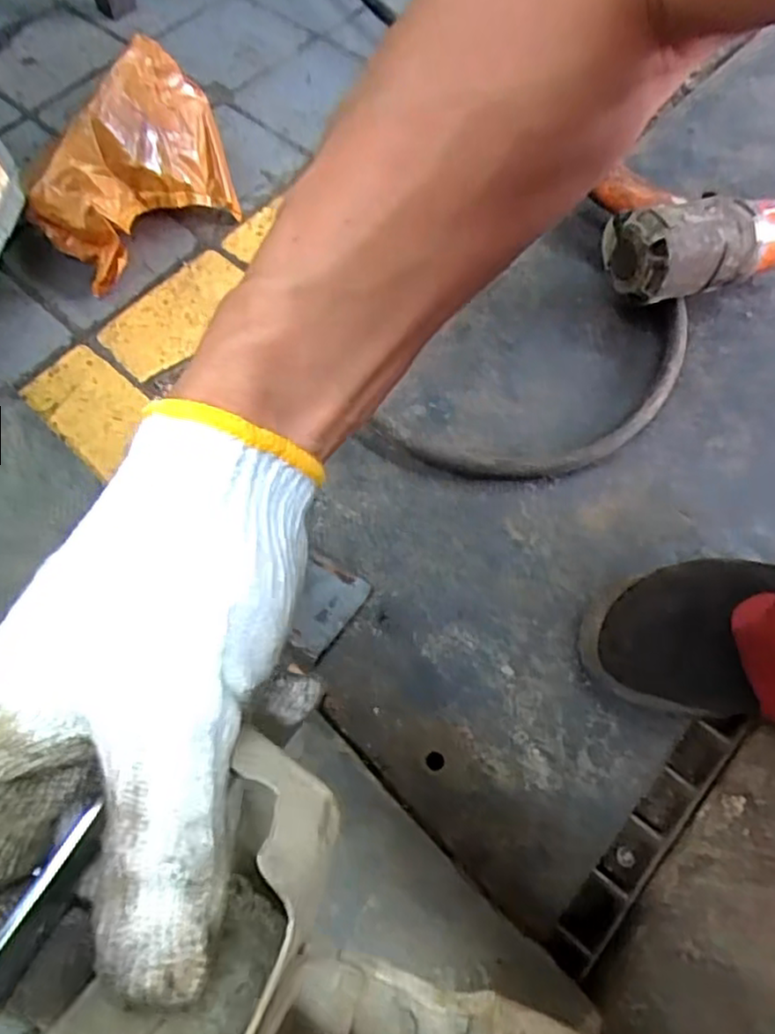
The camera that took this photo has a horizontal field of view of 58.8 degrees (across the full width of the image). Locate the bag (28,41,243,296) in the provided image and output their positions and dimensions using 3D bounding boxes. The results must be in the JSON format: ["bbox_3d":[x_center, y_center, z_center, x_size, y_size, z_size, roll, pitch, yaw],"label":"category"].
[{"bbox_3d":[-0.229,-0.310,0.619,0.104,0.130,0.180,41,72,18],"label":"bag"}]

